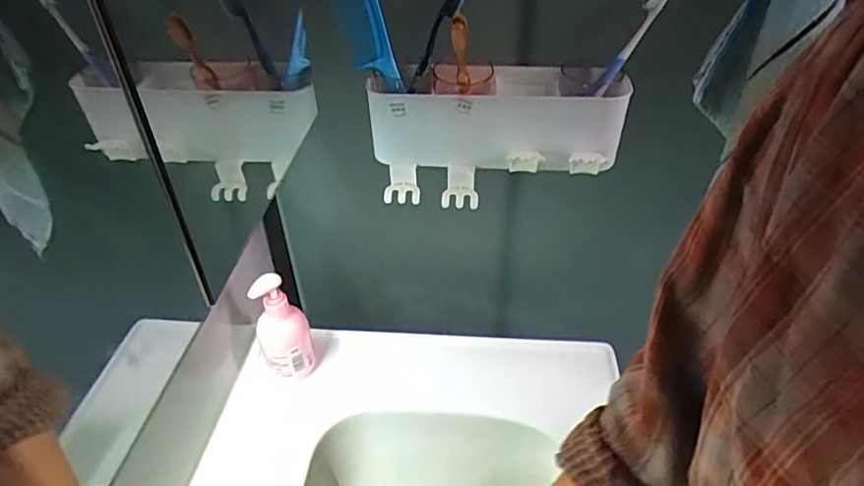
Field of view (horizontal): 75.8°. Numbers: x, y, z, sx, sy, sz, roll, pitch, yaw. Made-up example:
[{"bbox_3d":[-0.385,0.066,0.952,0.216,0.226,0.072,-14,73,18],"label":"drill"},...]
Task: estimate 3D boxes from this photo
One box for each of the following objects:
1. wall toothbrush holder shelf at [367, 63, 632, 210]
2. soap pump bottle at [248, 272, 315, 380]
[{"bbox_3d":[0.067,-0.116,0.600,0.258,0.120,0.087,-2,38,-1],"label":"wall toothbrush holder shelf"},{"bbox_3d":[-0.181,0.114,0.684,0.059,0.188,0.050,-18,41,-20],"label":"soap pump bottle"}]

